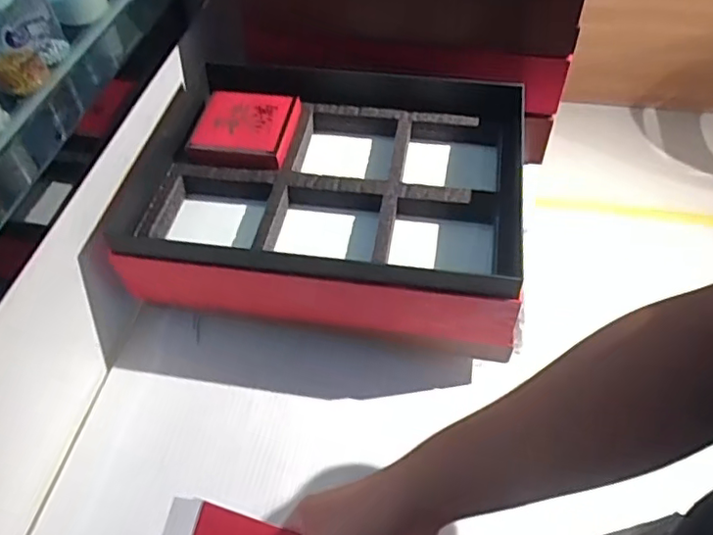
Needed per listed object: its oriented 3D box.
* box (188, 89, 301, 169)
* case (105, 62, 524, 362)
[{"bbox_3d":[-0.119,-0.149,0.619,0.102,0.024,0.100,4,50,5],"label":"box"},{"bbox_3d":[-0.026,-0.069,0.594,0.364,0.095,0.274,7,51,7],"label":"case"}]

